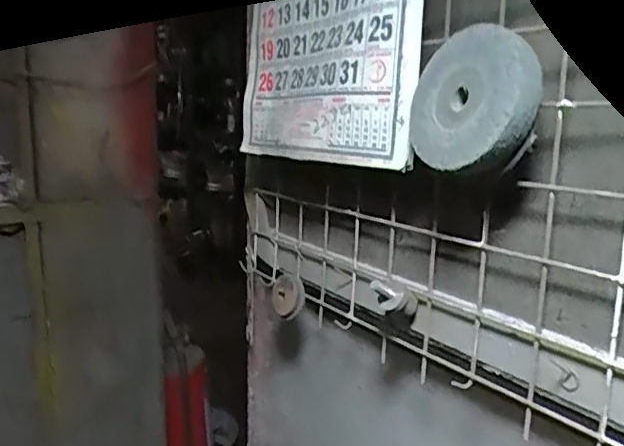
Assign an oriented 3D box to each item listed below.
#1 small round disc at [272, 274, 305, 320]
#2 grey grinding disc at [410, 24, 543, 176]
[{"bbox_3d":[-0.029,0.089,0.681,0.017,0.055,0.052,-10,16,-37],"label":"small round disc"},{"bbox_3d":[0.114,-0.087,0.417,0.021,0.102,0.104,12,11,-32],"label":"grey grinding disc"}]

